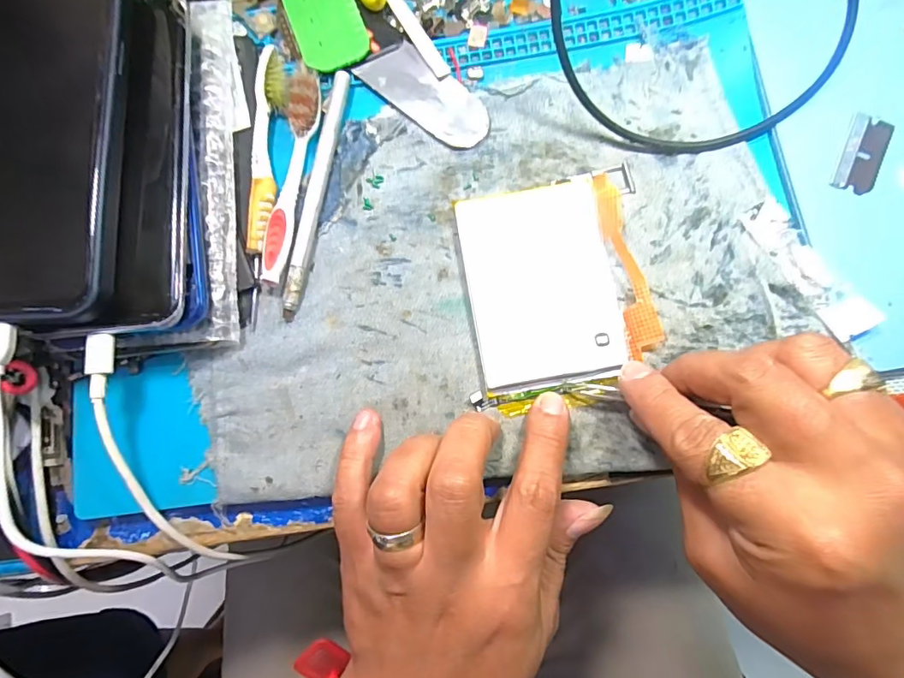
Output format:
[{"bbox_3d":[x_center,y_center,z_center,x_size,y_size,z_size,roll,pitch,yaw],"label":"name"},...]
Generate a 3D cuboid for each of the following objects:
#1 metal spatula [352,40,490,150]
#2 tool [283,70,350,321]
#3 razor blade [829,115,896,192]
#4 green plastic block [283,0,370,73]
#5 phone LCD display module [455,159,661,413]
[{"bbox_3d":[-0.012,-0.122,0.242,0.069,0.004,0.029,41,85,8],"label":"metal spatula"},{"bbox_3d":[-0.067,-0.071,0.235,0.007,0.007,0.123,11,82,4],"label":"tool"},{"bbox_3d":[0.191,-0.085,0.224,0.020,0.004,0.039,26,84,0],"label":"razor blade"},{"bbox_3d":[-0.065,-0.164,0.247,0.034,0.006,0.058,-21,81,0],"label":"green plastic block"},{"bbox_3d":[0.048,-0.024,0.223,0.081,0.009,0.106,-8,82,2],"label":"phone LCD display module"}]

